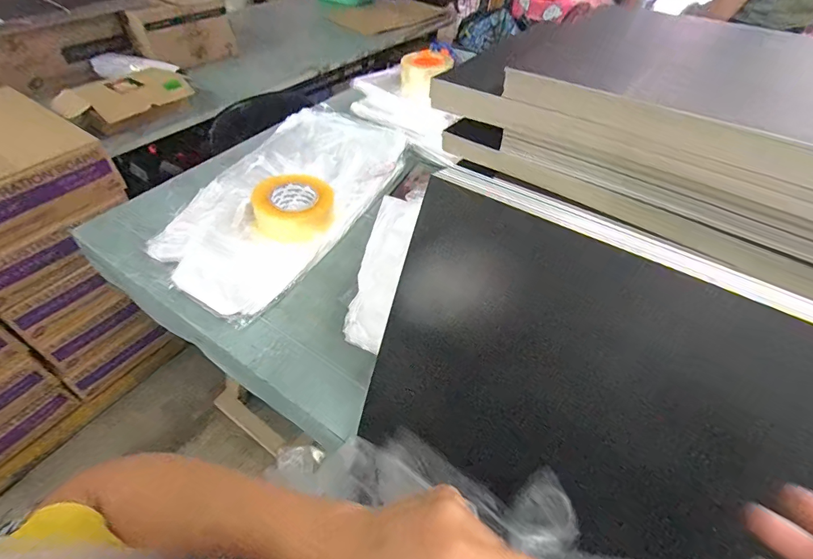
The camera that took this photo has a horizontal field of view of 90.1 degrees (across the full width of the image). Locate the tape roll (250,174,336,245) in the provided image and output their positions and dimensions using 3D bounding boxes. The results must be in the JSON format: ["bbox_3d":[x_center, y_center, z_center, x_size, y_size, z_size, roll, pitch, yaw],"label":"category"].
[{"bbox_3d":[-0.190,-0.124,0.690,0.127,0.049,0.127,0,48,0],"label":"tape roll"}]

